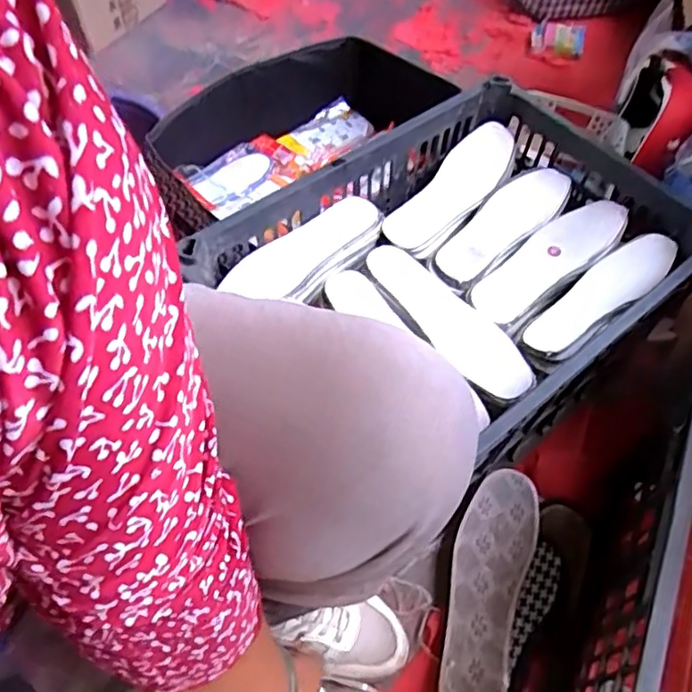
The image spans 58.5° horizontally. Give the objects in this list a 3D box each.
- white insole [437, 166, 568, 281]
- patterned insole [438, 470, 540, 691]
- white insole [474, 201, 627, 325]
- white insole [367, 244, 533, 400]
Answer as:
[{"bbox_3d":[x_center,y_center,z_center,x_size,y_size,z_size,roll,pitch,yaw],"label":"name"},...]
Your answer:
[{"bbox_3d":[0.185,-0.145,0.705,0.067,0.017,0.202,38,65,21],"label":"white insole"},{"bbox_3d":[0.149,0.255,0.658,0.078,0.012,0.257,9,56,22],"label":"patterned insole"},{"bbox_3d":[0.222,-0.097,0.683,0.213,0.028,0.065,-33,64,-20],"label":"white insole"},{"bbox_3d":[0.106,-0.033,0.638,0.064,0.019,0.220,-31,63,-19],"label":"white insole"}]

